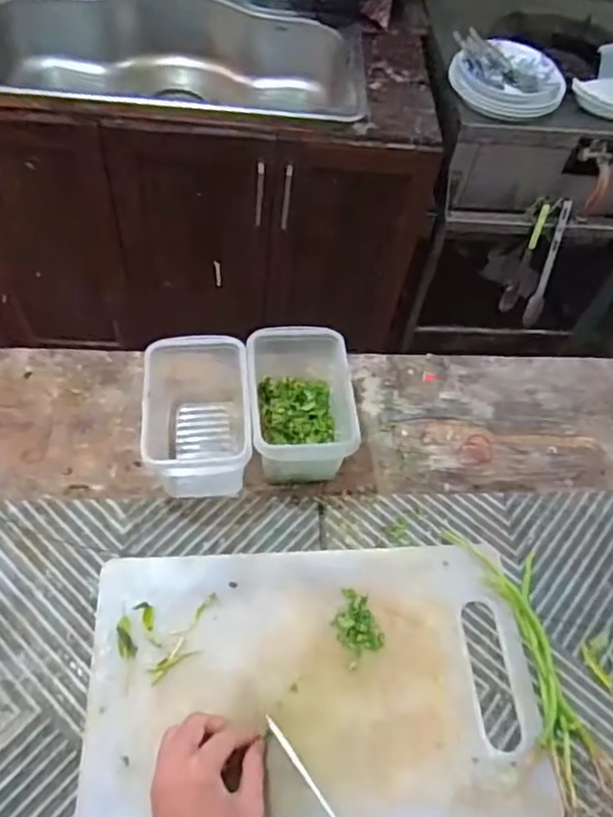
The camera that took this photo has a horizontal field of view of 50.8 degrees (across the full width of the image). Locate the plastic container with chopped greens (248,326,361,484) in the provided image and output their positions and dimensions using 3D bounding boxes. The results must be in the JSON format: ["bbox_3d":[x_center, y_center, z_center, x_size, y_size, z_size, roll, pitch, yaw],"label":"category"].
[{"bbox_3d":[-0.009,0.002,0.697,0.103,0.098,0.152,-2,57,-7],"label":"plastic container with chopped greens"}]

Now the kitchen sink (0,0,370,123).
[{"bbox_3d":[-0.304,-0.754,1.459,0.828,0.216,0.521,3,56,-5],"label":"kitchen sink"}]

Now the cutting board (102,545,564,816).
[{"bbox_3d":[0.016,0.247,0.582,0.377,0.012,0.244,-1,57,-6],"label":"cutting board"}]

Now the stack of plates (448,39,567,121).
[{"bbox_3d":[0.396,-0.655,1.278,0.216,0.040,0.203,-3,57,-7],"label":"stack of plates"}]

